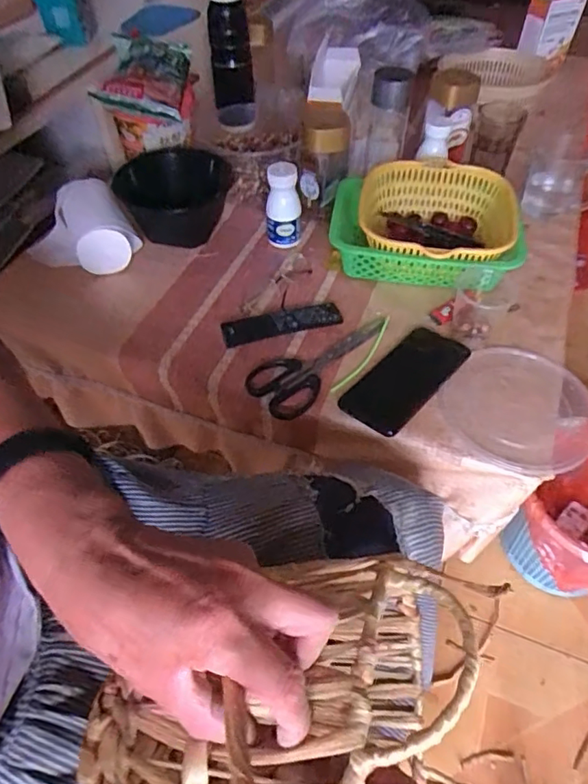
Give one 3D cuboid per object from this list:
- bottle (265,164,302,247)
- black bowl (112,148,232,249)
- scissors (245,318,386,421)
[{"bbox_3d":[-0.015,-0.260,0.745,0.047,0.108,0.038,-2,51,1],"label":"bottle"},{"bbox_3d":[-0.171,-0.283,0.780,0.164,0.082,0.135,7,51,8],"label":"black bowl"},{"bbox_3d":[0.036,-0.040,0.632,0.194,0.008,0.080,-35,57,-23],"label":"scissors"}]

